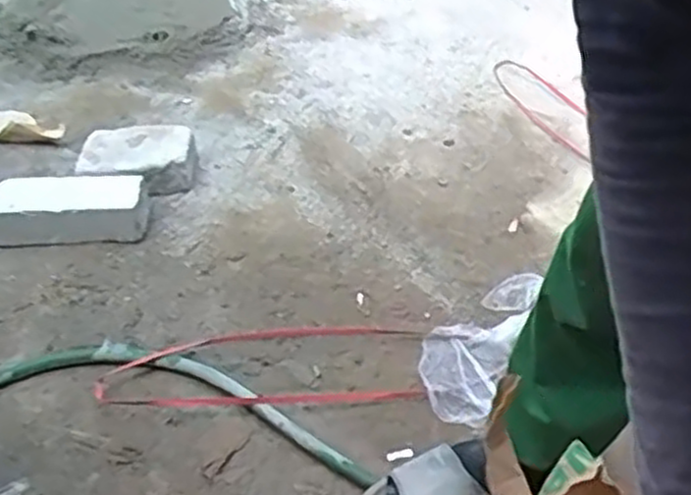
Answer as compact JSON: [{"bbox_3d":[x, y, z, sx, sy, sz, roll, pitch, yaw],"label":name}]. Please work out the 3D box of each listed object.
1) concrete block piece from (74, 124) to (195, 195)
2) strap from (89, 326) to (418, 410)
[{"bbox_3d":[-0.392,-0.157,1.477,0.214,0.068,0.200,-9,41,-9],"label":"concrete block piece"},{"bbox_3d":[-0.126,0.172,1.143,0.463,0.022,0.153,-4,41,-3],"label":"strap"}]

